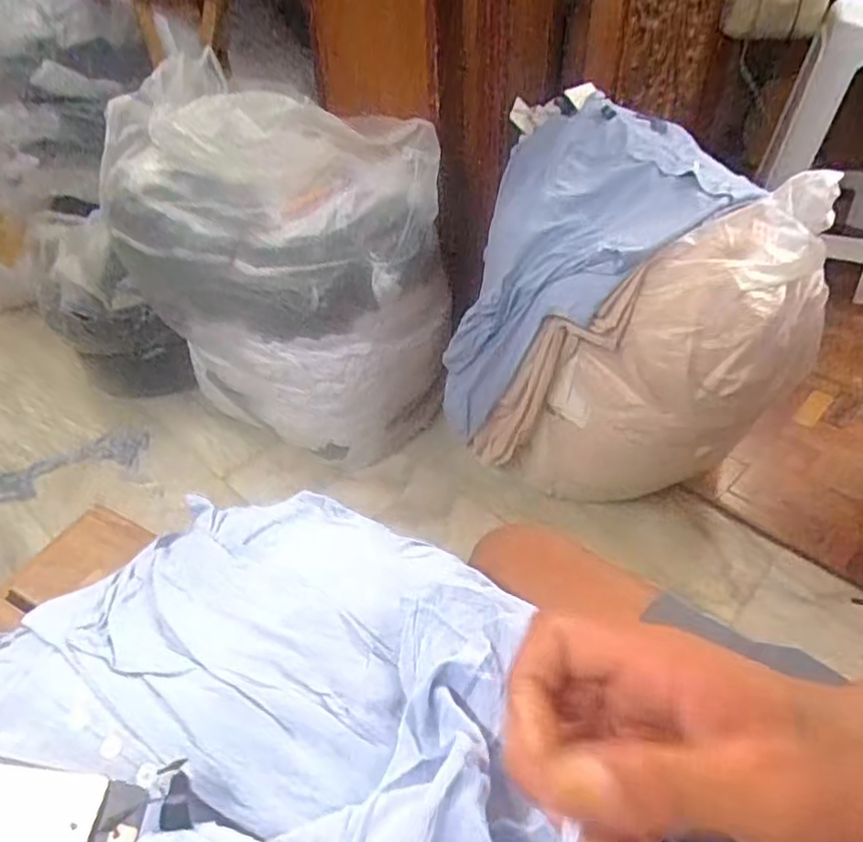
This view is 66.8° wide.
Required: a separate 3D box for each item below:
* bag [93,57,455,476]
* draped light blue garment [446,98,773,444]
[{"bbox_3d":[-0.292,-0.263,1.211,0.593,0.585,0.283,16,47,18],"label":"bag"},{"bbox_3d":[0.209,-0.244,1.105,0.186,0.627,0.330,21,21,-48],"label":"draped light blue garment"}]

